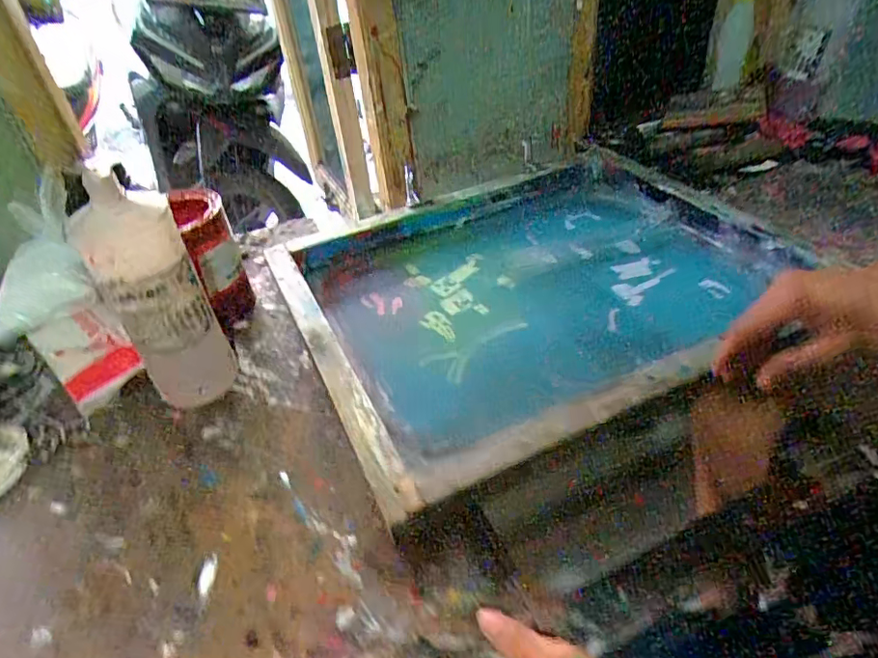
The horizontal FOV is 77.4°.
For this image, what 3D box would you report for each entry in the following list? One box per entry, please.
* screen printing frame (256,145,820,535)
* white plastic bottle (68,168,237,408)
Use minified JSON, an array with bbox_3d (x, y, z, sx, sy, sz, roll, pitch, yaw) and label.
[{"bbox_3d":[0.107,-0.051,0.640,0.520,0.057,0.435,-19,44,-15],"label":"screen printing frame"},{"bbox_3d":[-0.255,-0.021,0.507,0.079,0.230,0.067,-27,45,-24],"label":"white plastic bottle"}]

